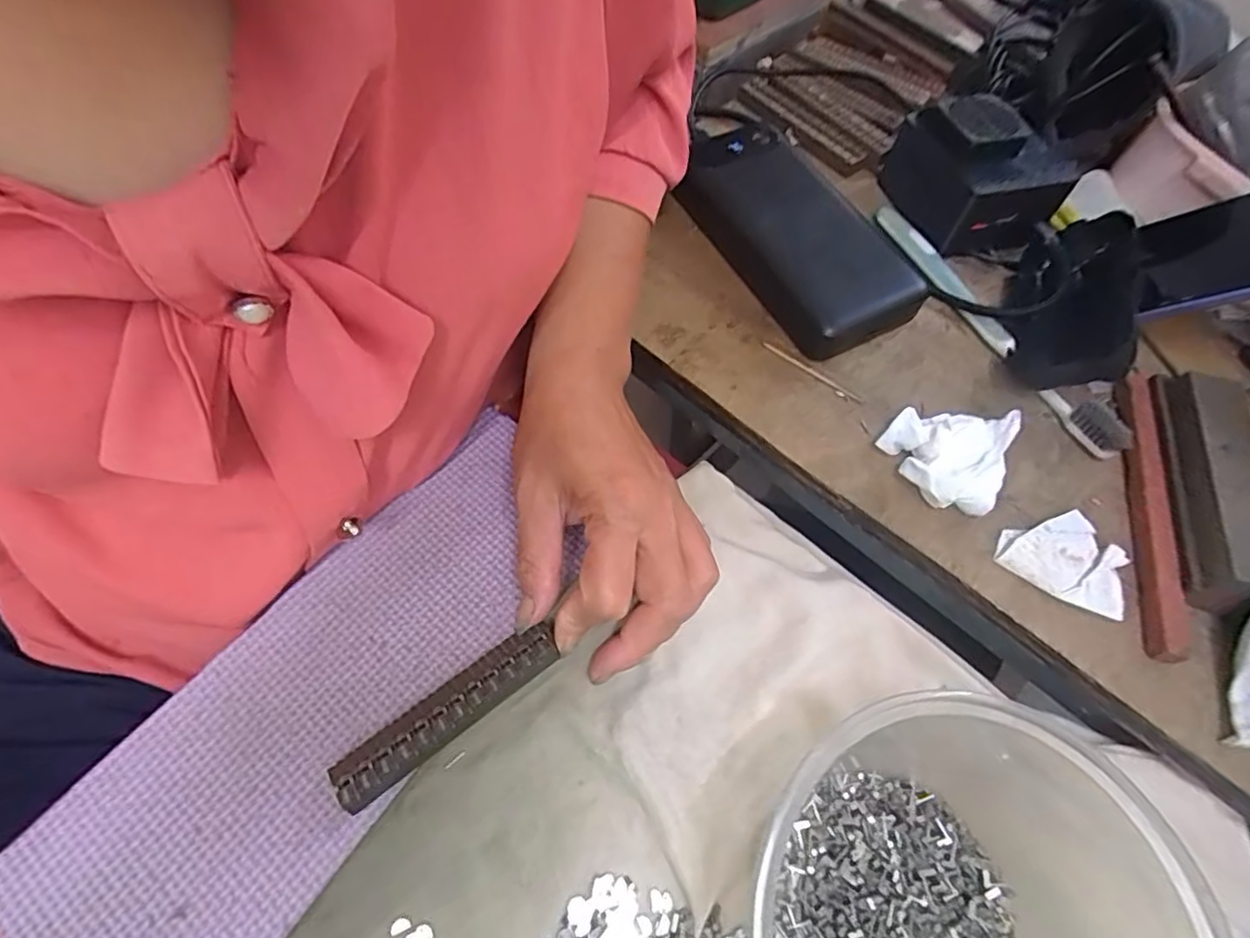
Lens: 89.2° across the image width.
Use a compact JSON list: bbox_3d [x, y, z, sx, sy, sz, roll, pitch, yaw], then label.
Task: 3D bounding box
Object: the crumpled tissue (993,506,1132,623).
[{"bbox_3d":[0.196,0.037,0.282,0.051,0.007,0.040,23,62,8],"label":"crumpled tissue"}]

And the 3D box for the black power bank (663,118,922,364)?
[{"bbox_3d":[0.094,-0.132,0.356,0.074,0.029,0.157,-25,66,-17],"label":"black power bank"}]

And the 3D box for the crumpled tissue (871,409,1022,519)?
[{"bbox_3d":[0.147,-0.006,0.292,0.051,0.026,0.044,17,62,5],"label":"crumpled tissue"}]

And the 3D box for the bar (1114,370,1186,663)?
[{"bbox_3d":[0.243,0.013,0.294,0.014,0.010,0.149,14,62,3],"label":"bar"}]

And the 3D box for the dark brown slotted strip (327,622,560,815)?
[{"bbox_3d":[-0.070,0.097,0.254,0.093,0.012,0.023,-34,68,-21],"label":"dark brown slotted strip"}]

